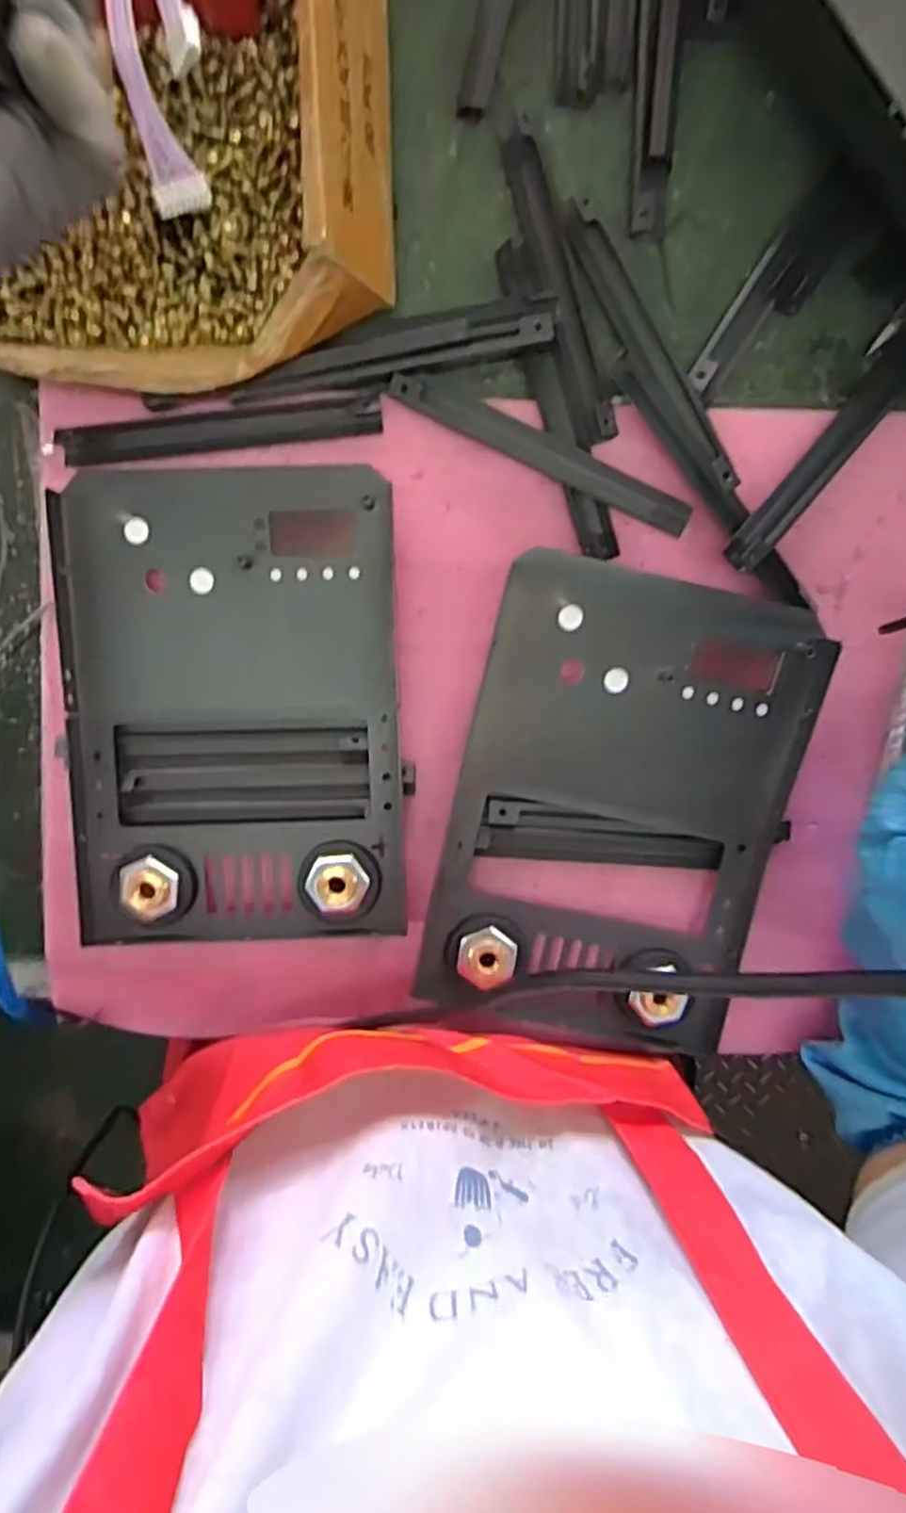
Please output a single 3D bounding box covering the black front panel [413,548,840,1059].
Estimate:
[{"bbox_3d":[0.078,0.028,0.359,0.149,0.029,0.219,13,96,-3],"label":"black front panel"}]

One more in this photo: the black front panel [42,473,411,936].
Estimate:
[{"bbox_3d":[-0.102,-0.022,0.354,0.150,0.027,0.215,-3,97,-2],"label":"black front panel"}]

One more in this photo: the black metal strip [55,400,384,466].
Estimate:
[{"bbox_3d":[-0.107,-0.151,0.349,0.146,0.010,0.015,-7,97,-1],"label":"black metal strip"}]

